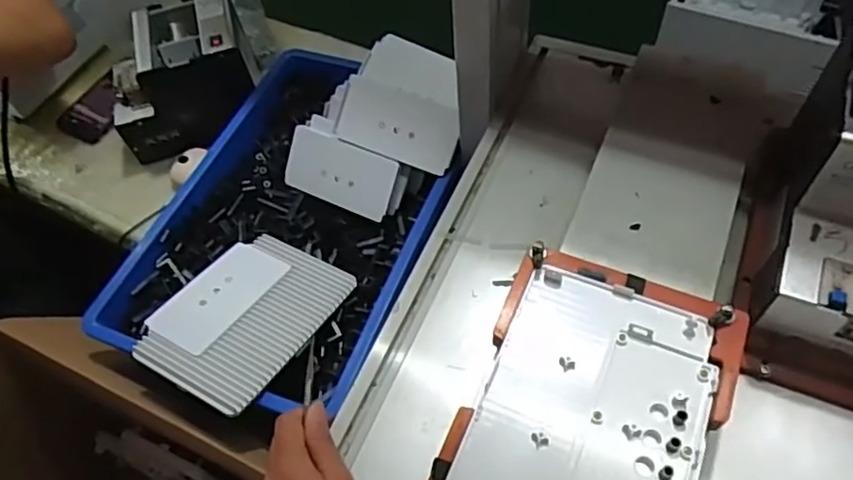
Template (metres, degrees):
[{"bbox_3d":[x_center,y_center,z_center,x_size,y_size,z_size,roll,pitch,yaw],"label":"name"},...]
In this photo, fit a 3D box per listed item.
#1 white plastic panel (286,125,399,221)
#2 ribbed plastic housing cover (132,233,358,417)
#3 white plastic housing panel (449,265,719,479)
[{"bbox_3d":[-0.102,-0.079,0.737,0.134,0.009,0.074,22,106,14],"label":"white plastic panel"},{"bbox_3d":[-0.178,0.074,0.632,0.139,0.023,0.192,25,46,18],"label":"ribbed plastic housing cover"},{"bbox_3d":[0.107,0.113,0.411,0.137,0.007,0.187,18,60,16],"label":"white plastic housing panel"}]

